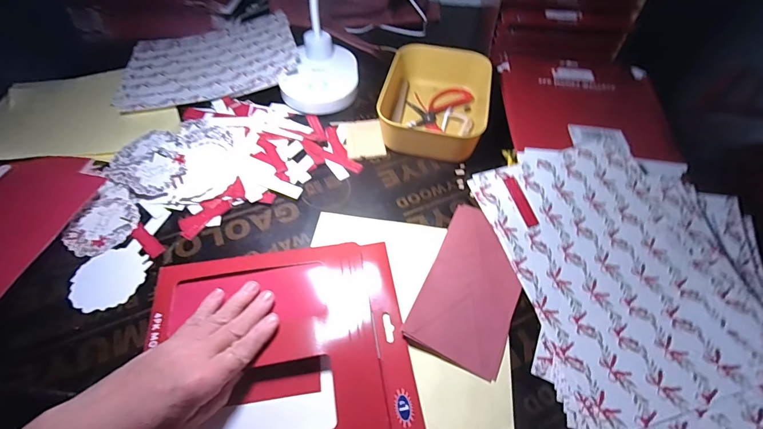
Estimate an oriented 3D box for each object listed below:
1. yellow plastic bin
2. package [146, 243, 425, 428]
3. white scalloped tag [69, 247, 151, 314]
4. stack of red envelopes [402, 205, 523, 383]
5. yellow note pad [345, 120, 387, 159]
[{"bbox_3d":[0.075,-0.165,0.523,0.135,0.056,0.193,12,54,7],"label":"yellow plastic bin"},{"bbox_3d":[-0.093,0.119,0.335,0.226,0.016,0.193,-7,54,-7],"label":"package"},{"bbox_3d":[-0.281,0.066,0.378,0.068,0.004,0.068,-8,55,-8],"label":"white scalloped tag"},{"bbox_3d":[0.097,0.069,0.380,0.091,0.008,0.173,22,56,13],"label":"stack of red envelopes"},{"bbox_3d":[-0.024,-0.107,0.510,0.051,0.004,0.074,-7,54,-7],"label":"yellow note pad"}]

